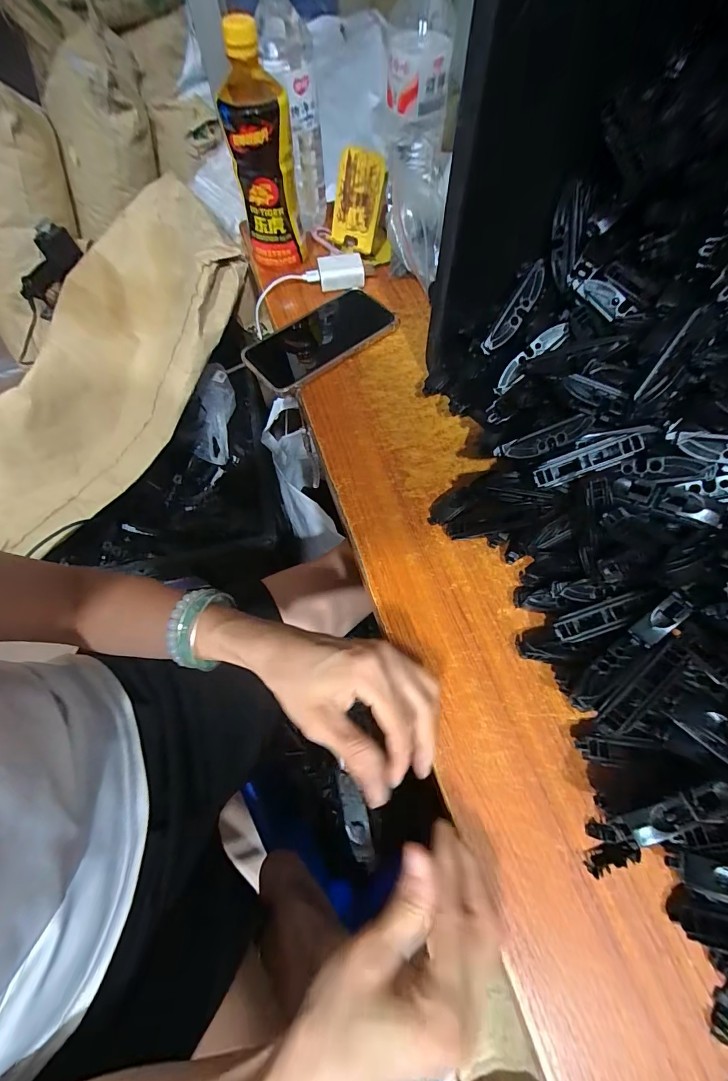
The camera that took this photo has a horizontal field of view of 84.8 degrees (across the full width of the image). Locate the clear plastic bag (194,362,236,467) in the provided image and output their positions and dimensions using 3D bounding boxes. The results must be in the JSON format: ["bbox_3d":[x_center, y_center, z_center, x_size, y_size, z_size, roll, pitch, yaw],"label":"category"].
[{"bbox_3d":[-0.301,-0.255,0.789,0.076,0.049,0.208,1,83,3],"label":"clear plastic bag"}]

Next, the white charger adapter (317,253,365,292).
[{"bbox_3d":[-0.028,-0.328,0.489,0.054,0.028,0.033,-4,64,1],"label":"white charger adapter"}]

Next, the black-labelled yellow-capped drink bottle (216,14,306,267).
[{"bbox_3d":[-0.108,-0.406,0.429,0.067,0.180,0.064,-8,64,-1],"label":"black-labelled yellow-capped drink bottle"}]

